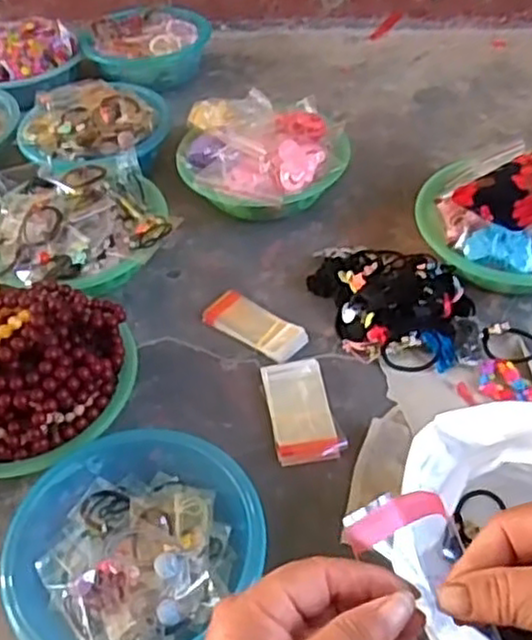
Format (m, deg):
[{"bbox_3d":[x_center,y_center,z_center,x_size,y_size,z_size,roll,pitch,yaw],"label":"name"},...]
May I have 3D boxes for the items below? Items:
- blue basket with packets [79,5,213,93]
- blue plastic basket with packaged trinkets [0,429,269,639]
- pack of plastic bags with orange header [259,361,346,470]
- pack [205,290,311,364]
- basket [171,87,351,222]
[{"bbox_3d":[-0.216,-0.495,1.304,0.224,0.084,0.229,-15,48,-10],"label":"blue basket with packets"},{"bbox_3d":[-0.124,0.208,0.663,0.225,0.076,0.218,-2,47,2],"label":"blue plastic basket with packaged trinkets"},{"bbox_3d":[0.038,0.101,0.784,0.067,0.020,0.131,-9,48,-4],"label":"pack of plastic bags with orange header"},{"bbox_3d":[-0.013,0.008,0.874,0.134,0.021,0.055,30,56,28],"label":"pack"},{"bbox_3d":[-0.005,-0.234,1.031,0.237,0.109,0.238,-11,48,-6],"label":"basket"}]

